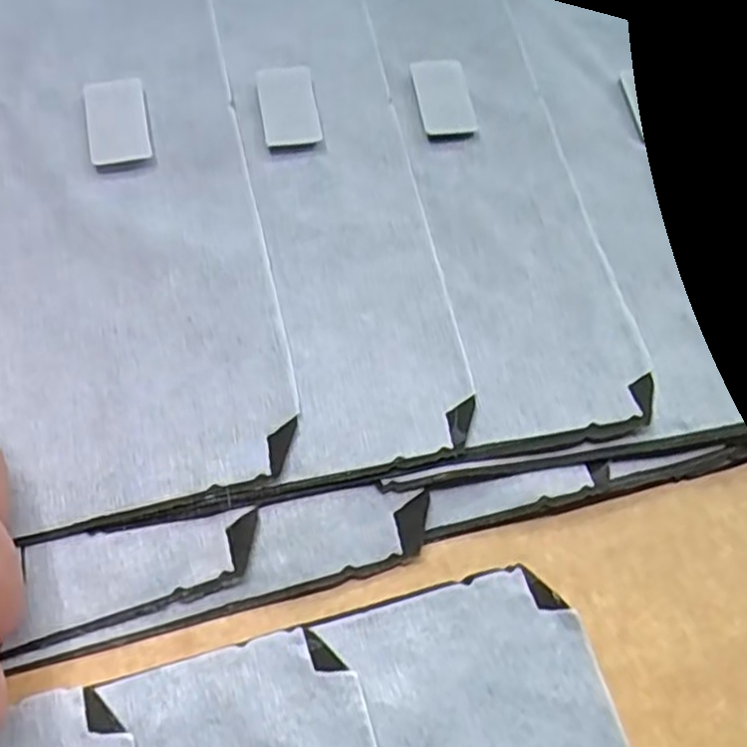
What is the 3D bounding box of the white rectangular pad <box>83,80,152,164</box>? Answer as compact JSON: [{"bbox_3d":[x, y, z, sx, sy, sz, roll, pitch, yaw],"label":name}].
[{"bbox_3d":[-0.082,-0.081,0.237,0.019,0.006,0.031,-10,62,-10],"label":"white rectangular pad"}]

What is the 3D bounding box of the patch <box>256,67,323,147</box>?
[{"bbox_3d":[-0.029,-0.091,0.249,0.019,0.004,0.036,-7,61,-8],"label":"patch"}]

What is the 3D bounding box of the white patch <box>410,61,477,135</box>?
[{"bbox_3d":[0.024,-0.096,0.260,0.018,0.007,0.035,-6,61,-8],"label":"white patch"}]

